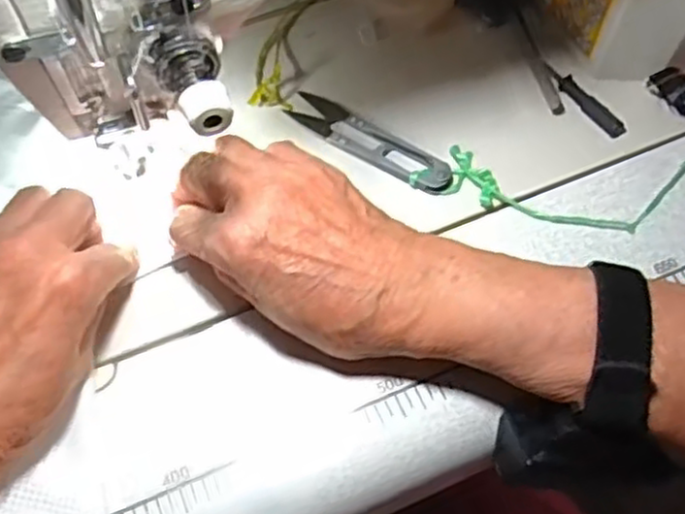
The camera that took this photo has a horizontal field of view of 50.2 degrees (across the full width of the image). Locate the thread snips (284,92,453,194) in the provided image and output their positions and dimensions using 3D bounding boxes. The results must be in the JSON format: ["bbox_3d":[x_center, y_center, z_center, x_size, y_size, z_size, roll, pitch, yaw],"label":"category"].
[{"bbox_3d":[0.014,-0.062,0.388,0.097,0.009,0.021,34,66,17],"label":"thread snips"}]

